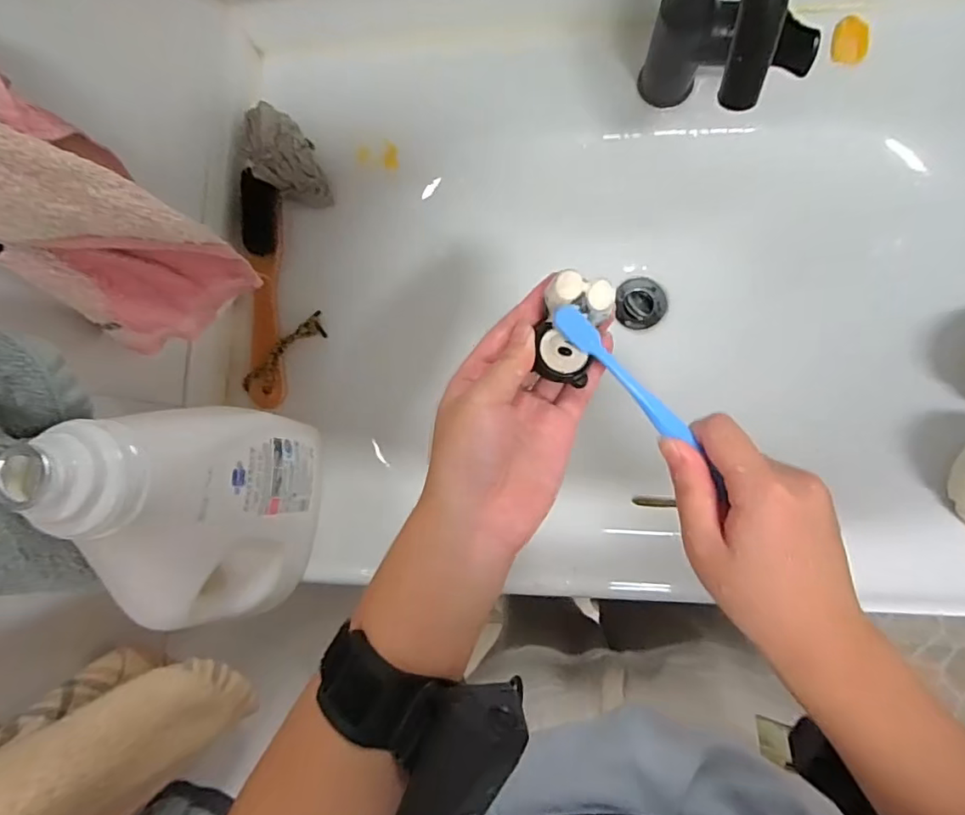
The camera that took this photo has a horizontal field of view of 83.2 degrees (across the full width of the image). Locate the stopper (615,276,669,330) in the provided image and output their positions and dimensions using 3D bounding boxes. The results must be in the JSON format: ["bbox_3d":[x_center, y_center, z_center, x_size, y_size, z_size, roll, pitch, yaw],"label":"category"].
[{"bbox_3d":[0.183,-0.120,0.629,0.057,0.018,0.057,1,96,8],"label":"stopper"}]

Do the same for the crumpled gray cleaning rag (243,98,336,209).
[{"bbox_3d":[-0.184,-0.231,0.512,0.057,0.042,0.103,-44,81,1],"label":"crumpled gray cleaning rag"}]

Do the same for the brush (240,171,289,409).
[{"bbox_3d":[-0.203,-0.107,0.502,0.035,0.032,0.208,-2,84,7],"label":"brush"}]

